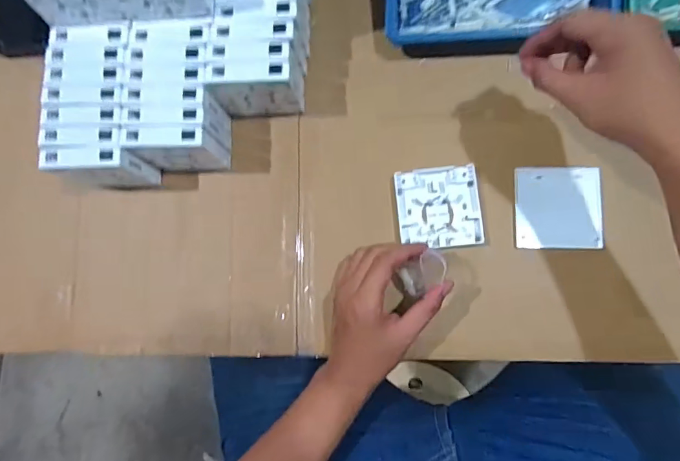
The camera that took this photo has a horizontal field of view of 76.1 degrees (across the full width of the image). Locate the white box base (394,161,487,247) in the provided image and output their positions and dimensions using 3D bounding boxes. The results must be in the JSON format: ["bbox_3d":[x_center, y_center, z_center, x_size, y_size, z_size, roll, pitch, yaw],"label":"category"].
[{"bbox_3d":[0.107,-0.025,0.476,0.086,0.017,0.087,-6,83,5],"label":"white box base"}]

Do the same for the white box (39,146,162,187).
[{"bbox_3d":[-0.256,-0.066,0.483,0.084,0.103,0.026,1,83,6],"label":"white box"}]

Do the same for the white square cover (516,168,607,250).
[{"bbox_3d":[0.231,-0.024,0.461,0.084,0.011,0.087,0,83,6],"label":"white square cover"}]

